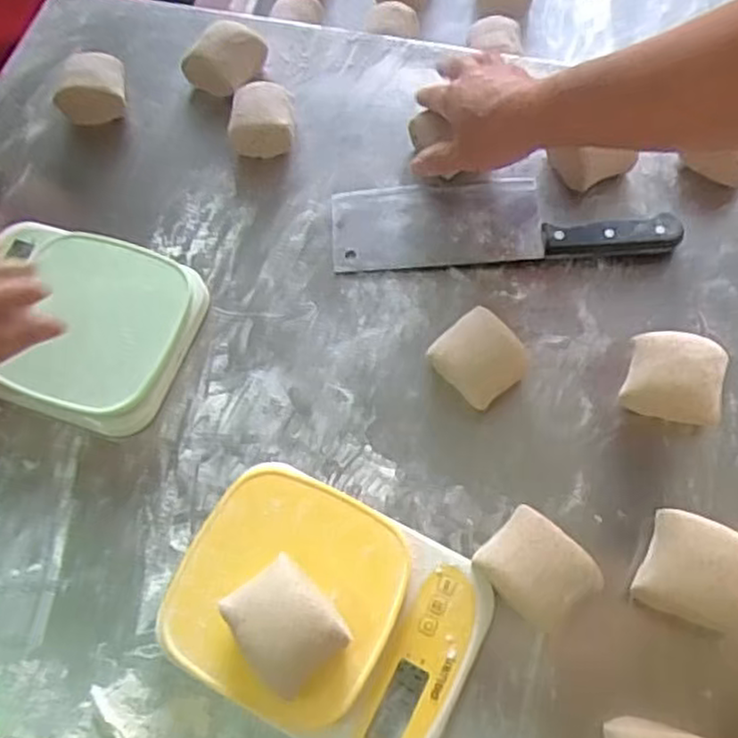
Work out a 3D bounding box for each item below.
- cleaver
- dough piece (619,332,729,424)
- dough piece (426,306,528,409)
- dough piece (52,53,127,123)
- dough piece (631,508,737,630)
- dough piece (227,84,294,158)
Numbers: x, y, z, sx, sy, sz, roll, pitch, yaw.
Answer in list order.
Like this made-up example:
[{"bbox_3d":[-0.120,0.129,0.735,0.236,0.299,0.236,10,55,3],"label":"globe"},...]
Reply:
[{"bbox_3d":[0.108,-0.128,0.598,0.277,0.022,0.082,-2,66,2],"label":"cleaver"},{"bbox_3d":[0.226,0.006,0.527,0.067,0.041,0.056,12,67,8],"label":"dough piece"},{"bbox_3d":[0.084,-0.007,0.536,0.055,0.038,0.060,-40,70,-14],"label":"dough piece"},{"bbox_3d":[-0.262,-0.265,0.672,0.062,0.043,0.054,-4,66,1],"label":"dough piece"},{"bbox_3d":[0.216,0.132,0.465,0.068,0.039,0.061,19,68,11],"label":"dough piece"},{"bbox_3d":[-0.098,-0.222,0.642,0.057,0.040,0.067,0,66,3],"label":"dough piece"}]

